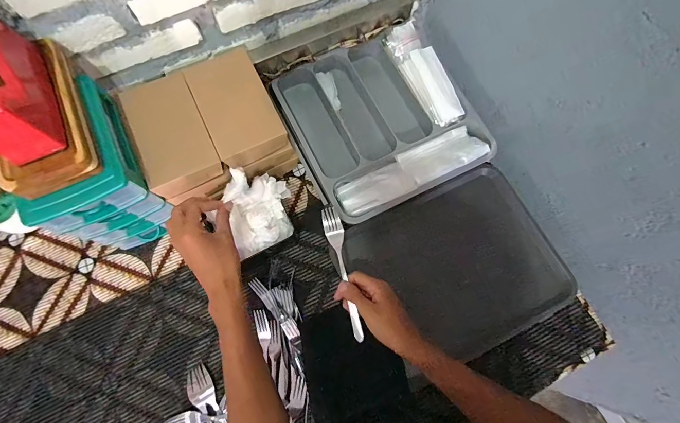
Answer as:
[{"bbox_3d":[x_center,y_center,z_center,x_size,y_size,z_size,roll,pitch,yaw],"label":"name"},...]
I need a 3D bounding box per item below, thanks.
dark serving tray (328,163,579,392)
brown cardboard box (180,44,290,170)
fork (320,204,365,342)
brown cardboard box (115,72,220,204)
[{"bbox_3d":[0.207,0.101,0.602,0.338,0.030,0.285,-25,75,-8],"label":"dark serving tray"},{"bbox_3d":[-0.169,-0.171,0.543,0.108,0.036,0.184,-25,75,-8],"label":"brown cardboard box"},{"bbox_3d":[0.007,0.088,0.487,0.027,0.014,0.195,-14,78,-5],"label":"fork"},{"bbox_3d":[-0.267,-0.124,0.527,0.107,0.036,0.186,-26,75,-8],"label":"brown cardboard box"}]

